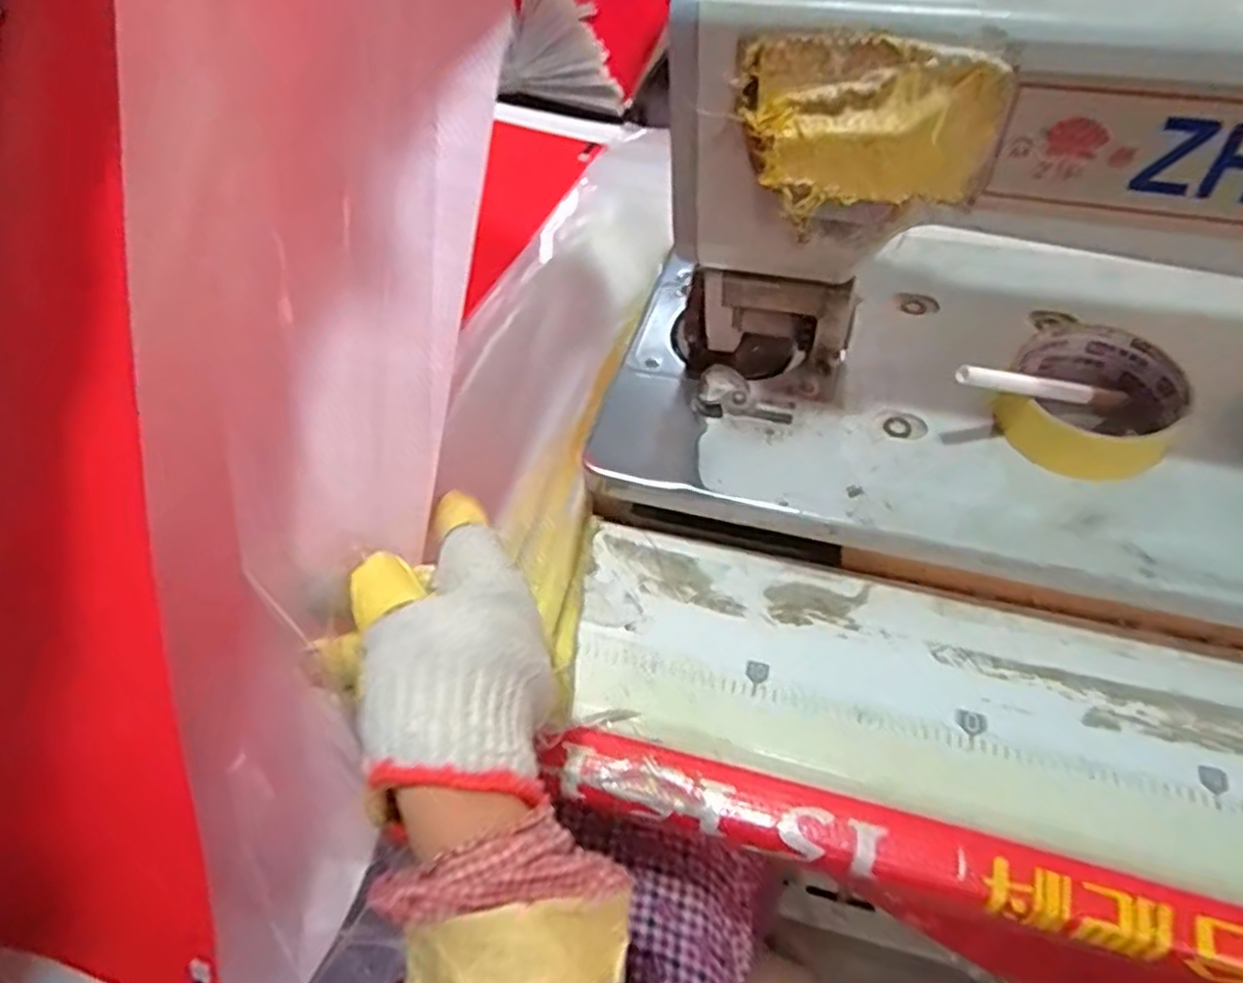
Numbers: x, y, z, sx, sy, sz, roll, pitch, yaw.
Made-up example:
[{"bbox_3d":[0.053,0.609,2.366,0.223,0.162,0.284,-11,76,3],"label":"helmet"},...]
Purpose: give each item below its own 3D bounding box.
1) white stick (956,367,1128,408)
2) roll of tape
[{"bbox_3d":[0.205,-0.049,0.366,0.111,0.010,0.009,4,51,-25],"label":"white stick"},{"bbox_3d":[0.237,-0.045,0.380,0.078,0.026,0.084,-2,54,3],"label":"roll of tape"}]

